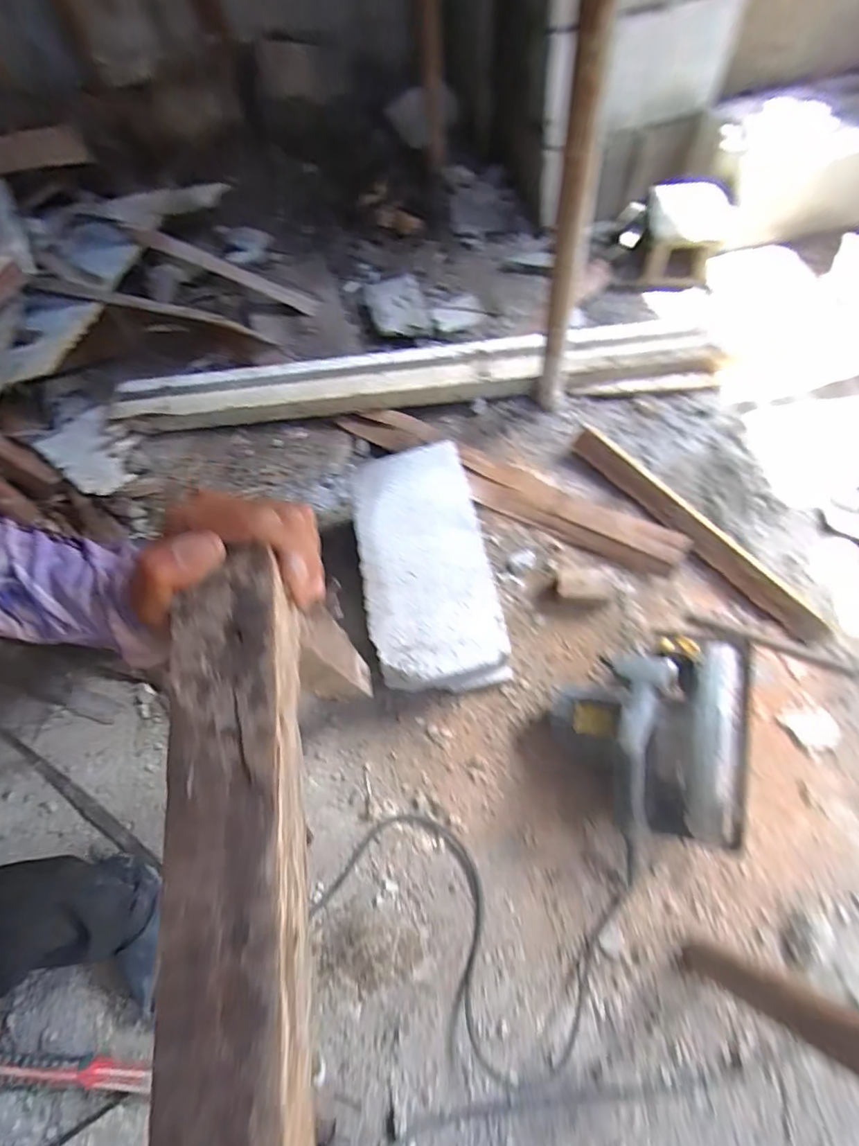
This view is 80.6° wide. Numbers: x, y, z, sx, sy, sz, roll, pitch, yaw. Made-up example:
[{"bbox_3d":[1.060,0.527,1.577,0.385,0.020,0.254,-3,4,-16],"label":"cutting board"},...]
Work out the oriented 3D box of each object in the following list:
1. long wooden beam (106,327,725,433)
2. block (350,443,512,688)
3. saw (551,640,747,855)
[{"bbox_3d":[-0.064,-0.424,1.077,1.266,0.050,0.160,-4,64,4],"label":"long wooden beam"},{"bbox_3d":[-0.009,-0.009,0.853,0.204,0.118,0.401,-13,63,0],"label":"block"},{"bbox_3d":[0.295,0.212,0.676,0.213,0.194,0.258,1,64,7],"label":"saw"}]

